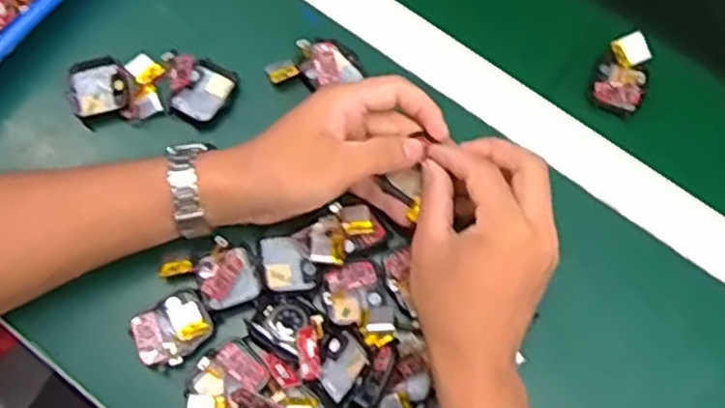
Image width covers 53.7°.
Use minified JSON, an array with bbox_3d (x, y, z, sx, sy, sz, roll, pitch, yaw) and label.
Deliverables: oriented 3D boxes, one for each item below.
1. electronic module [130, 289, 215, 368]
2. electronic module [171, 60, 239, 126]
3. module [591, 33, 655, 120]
[{"bbox_3d":[-0.116,0.077,0.436,0.047,0.005,0.037,-32,74,-12],"label":"electronic module"},{"bbox_3d":[-0.107,-0.076,0.491,0.032,0.009,0.044,28,72,8],"label":"electronic module"},{"bbox_3d":[0.186,-0.091,0.508,0.036,0.019,0.058,25,71,7],"label":"module"}]

